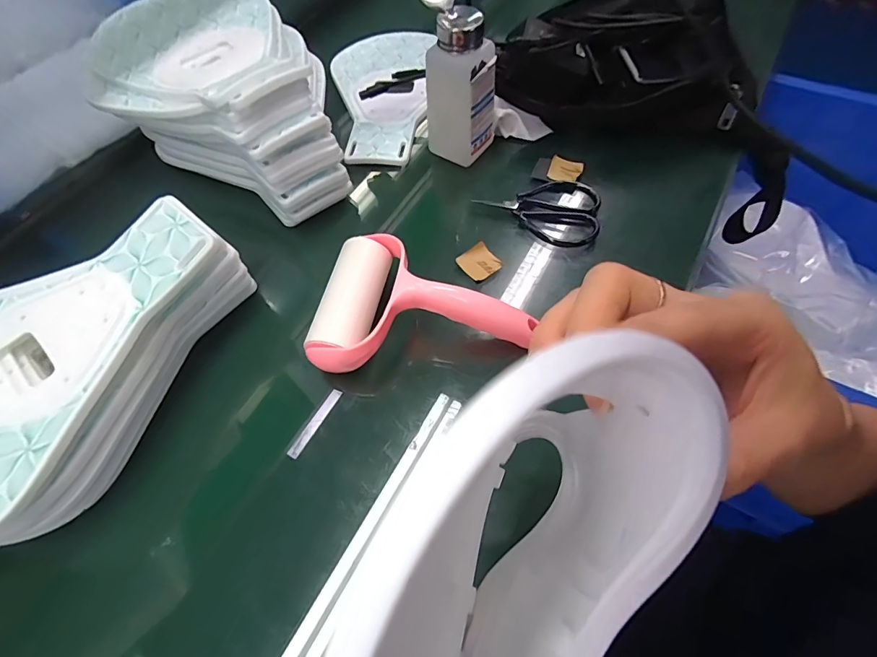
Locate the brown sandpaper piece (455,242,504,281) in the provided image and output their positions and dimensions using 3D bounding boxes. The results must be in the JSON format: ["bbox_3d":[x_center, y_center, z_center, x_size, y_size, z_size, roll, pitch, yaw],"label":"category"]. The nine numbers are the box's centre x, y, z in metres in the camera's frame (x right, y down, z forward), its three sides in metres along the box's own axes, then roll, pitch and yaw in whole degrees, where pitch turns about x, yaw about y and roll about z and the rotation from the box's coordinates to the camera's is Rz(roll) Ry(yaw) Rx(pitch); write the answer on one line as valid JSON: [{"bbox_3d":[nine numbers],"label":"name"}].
[{"bbox_3d":[0.037,-0.060,0.385,0.031,0.006,0.032,-36,64,-16],"label":"brown sandpaper piece"}]

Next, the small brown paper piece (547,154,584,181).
[{"bbox_3d":[0.131,-0.164,0.442,0.033,0.010,0.025,24,64,17],"label":"small brown paper piece"}]

